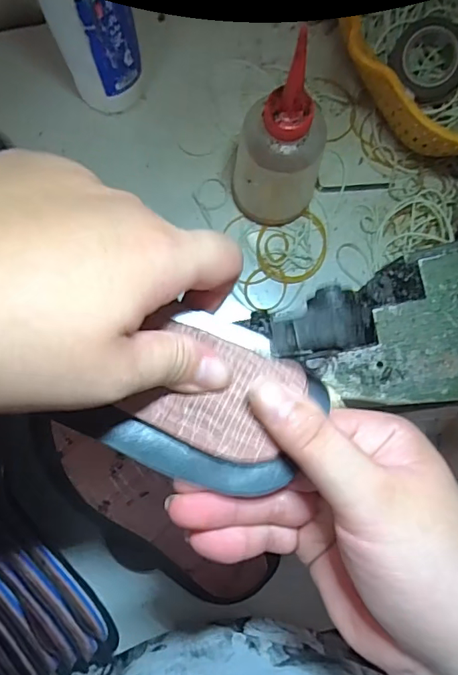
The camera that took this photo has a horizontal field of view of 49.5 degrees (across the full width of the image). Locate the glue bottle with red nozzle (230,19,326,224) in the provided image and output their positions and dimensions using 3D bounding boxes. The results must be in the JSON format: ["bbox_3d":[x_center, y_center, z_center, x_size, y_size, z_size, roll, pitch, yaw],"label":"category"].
[{"bbox_3d":[0.037,-0.126,0.327,0.060,0.156,0.055,0,84,-1],"label":"glue bottle with red nozzle"}]

